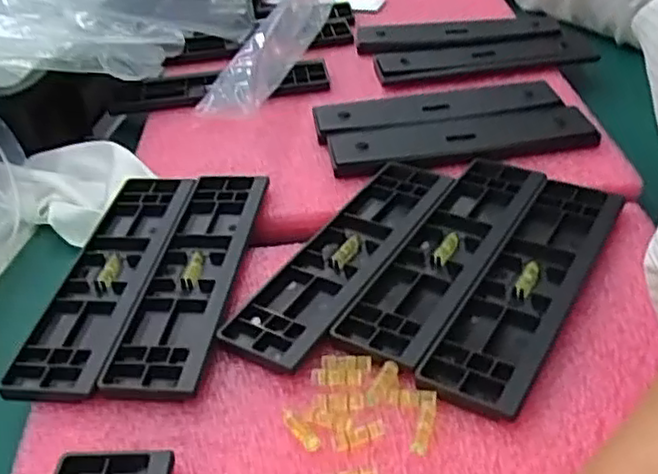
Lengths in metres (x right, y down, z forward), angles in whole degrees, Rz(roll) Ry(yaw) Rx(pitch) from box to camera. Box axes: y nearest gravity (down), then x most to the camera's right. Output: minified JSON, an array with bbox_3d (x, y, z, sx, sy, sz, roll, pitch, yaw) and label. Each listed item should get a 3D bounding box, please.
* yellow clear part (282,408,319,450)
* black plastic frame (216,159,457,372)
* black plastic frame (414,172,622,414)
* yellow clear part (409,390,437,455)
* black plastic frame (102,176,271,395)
[{"bbox_3d":[-0.011,0.074,0.268,0.006,0.006,0.019,-28,42,-27],"label":"yellow clear part"},{"bbox_3d":[0.009,0.006,0.350,0.046,0.006,0.160,16,42,28],"label":"black plastic frame"},{"bbox_3d":[0.093,0.020,0.323,0.043,0.006,0.159,17,42,28],"label":"black plastic frame"},{"bbox_3d":[0.036,0.070,0.266,0.007,0.007,0.025,6,38,15],"label":"yellow clear part"},{"bbox_3d":[-0.066,0.017,0.347,0.044,0.009,0.156,-1,37,8],"label":"black plastic frame"}]

